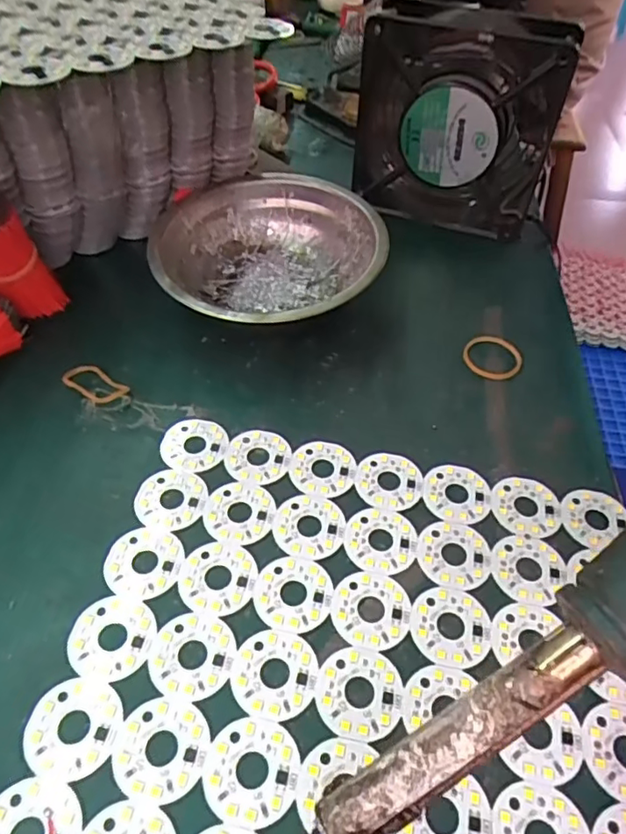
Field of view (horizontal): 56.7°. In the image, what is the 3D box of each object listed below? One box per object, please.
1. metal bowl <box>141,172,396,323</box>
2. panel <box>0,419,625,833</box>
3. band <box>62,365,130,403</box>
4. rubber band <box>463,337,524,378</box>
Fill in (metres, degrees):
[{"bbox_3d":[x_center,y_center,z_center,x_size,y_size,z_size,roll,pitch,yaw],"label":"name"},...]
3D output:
[{"bbox_3d":[-0.025,-0.087,0.333,0.123,0.046,0.125,2,49,-2],"label":"metal bowl"},{"bbox_3d":[0.016,0.096,0.206,0.210,0.004,0.208,10,49,5],"label":"panel"},{"bbox_3d":[-0.111,-0.017,0.295,0.031,0.004,0.018,30,54,20],"label":"band"},{"bbox_3d":[0.099,-0.033,0.320,0.031,0.004,0.031,2,49,-2],"label":"rubber band"}]

